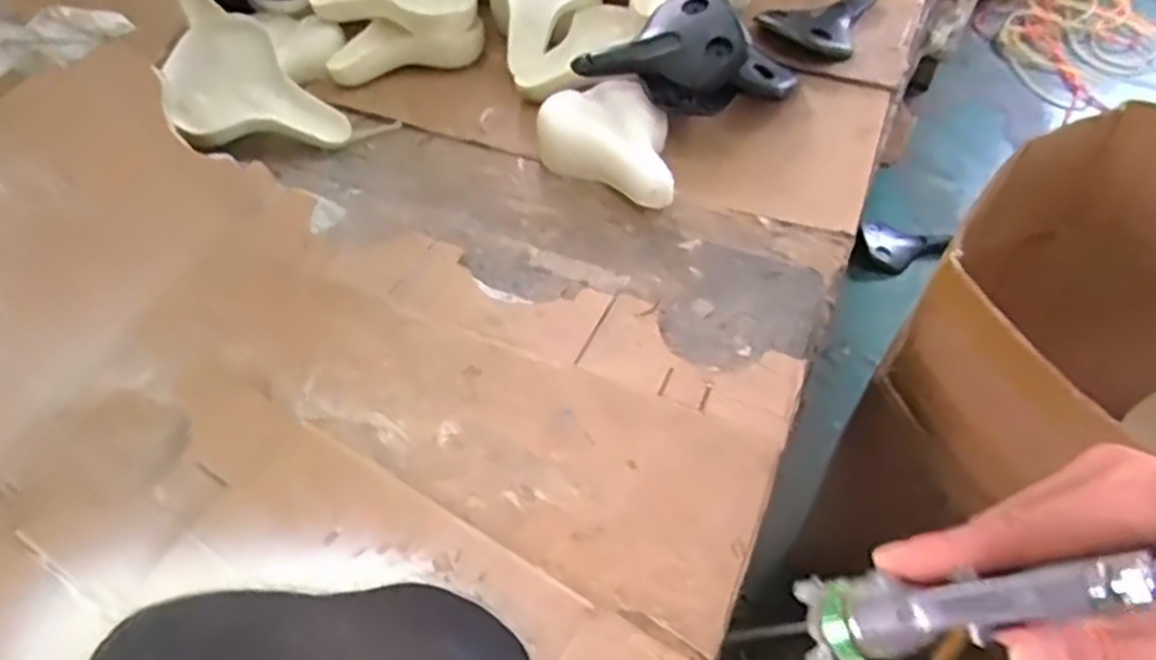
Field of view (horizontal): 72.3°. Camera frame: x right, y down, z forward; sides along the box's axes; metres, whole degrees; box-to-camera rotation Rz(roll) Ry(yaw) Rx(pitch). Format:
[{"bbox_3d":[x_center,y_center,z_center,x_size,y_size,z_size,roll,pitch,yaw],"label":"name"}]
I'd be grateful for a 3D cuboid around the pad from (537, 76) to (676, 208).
[{"bbox_3d":[0.066,-0.271,1.121,0.241,0.054,0.165,33,59,25],"label":"pad"}]

